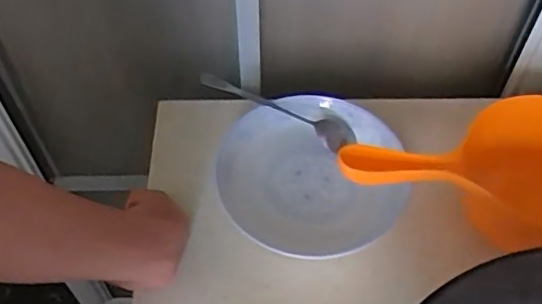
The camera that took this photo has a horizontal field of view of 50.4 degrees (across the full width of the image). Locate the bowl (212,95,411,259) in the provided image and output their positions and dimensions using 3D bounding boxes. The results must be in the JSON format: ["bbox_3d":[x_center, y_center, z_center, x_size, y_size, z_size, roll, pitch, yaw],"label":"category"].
[{"bbox_3d":[0.039,0.028,0.609,0.189,0.041,0.193,0,54,0],"label":"bowl"}]

